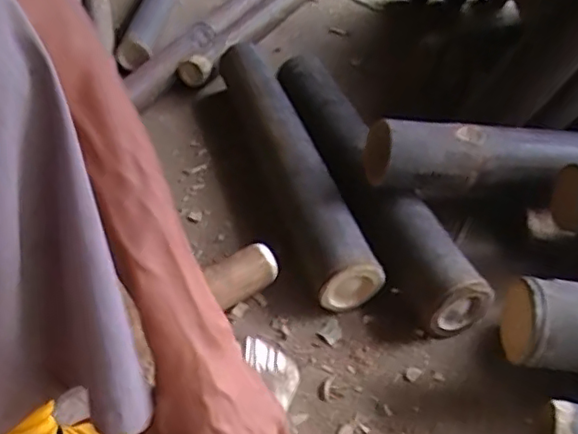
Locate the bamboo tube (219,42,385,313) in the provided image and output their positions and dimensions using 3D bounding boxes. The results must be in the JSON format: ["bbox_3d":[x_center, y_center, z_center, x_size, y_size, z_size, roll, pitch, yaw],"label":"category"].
[{"bbox_3d":[-0.008,-0.089,0.851,0.076,0.079,0.520,-11,44,-14],"label":"bamboo tube"}]

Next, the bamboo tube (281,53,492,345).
[{"bbox_3d":[0.093,-0.063,0.829,0.092,0.080,0.522,-10,44,-14],"label":"bamboo tube"}]

